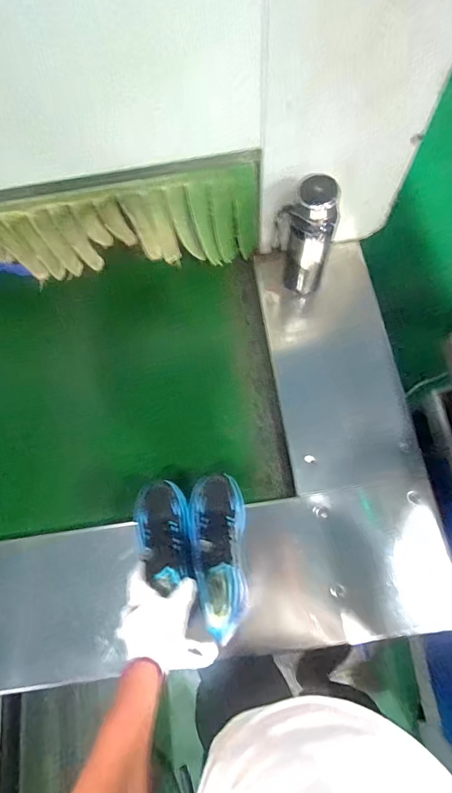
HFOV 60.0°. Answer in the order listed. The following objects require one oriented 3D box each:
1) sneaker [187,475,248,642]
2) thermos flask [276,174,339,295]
[{"bbox_3d":[-0.012,0.243,0.628,0.091,0.087,0.245,-6,50,0],"label":"sneaker"},{"bbox_3d":[0.152,-0.297,0.744,0.099,0.246,0.076,40,78,13],"label":"thermos flask"}]

